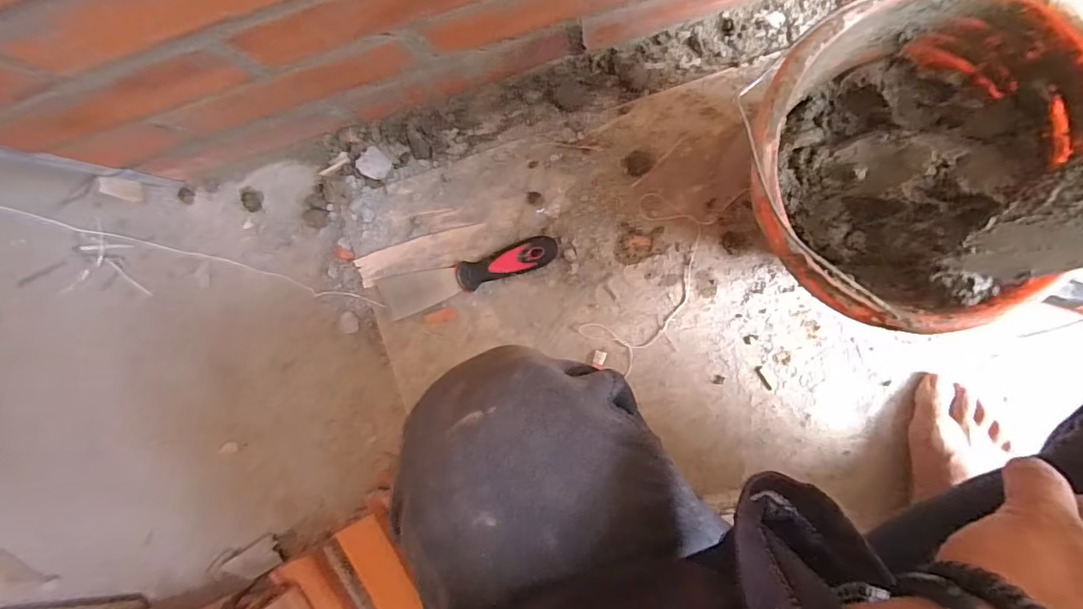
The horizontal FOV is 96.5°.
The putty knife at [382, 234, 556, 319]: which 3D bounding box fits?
[{"bbox_3d":[-0.082,-0.029,0.524,0.204,0.032,0.047,-16,93,8],"label":"putty knife"}]

